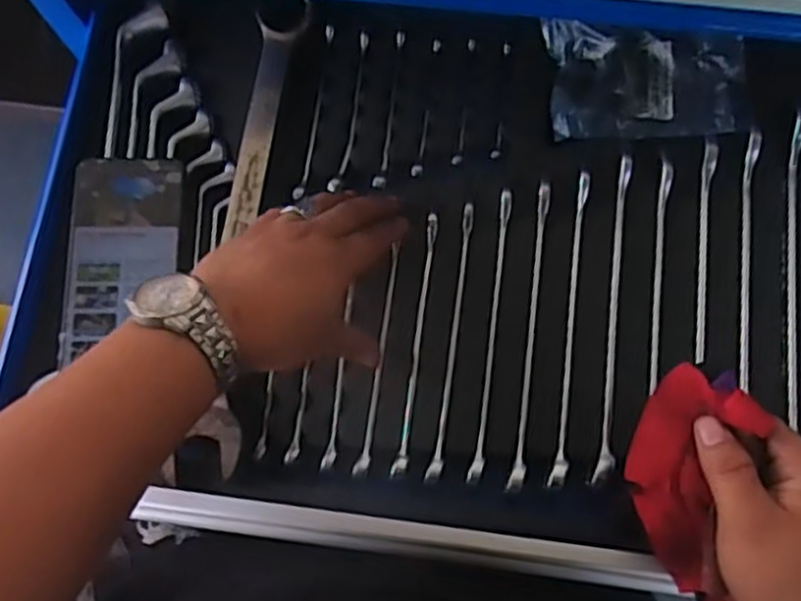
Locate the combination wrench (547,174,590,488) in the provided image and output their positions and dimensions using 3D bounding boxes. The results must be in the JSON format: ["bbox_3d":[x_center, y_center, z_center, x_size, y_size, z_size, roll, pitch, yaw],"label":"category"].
[{"bbox_3d":[0.116,0.016,0.498,0.011,0.011,0.214,8,76,4],"label":"combination wrench"}]

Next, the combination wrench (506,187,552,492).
[{"bbox_3d":[0.088,0.021,0.497,0.010,0.018,0.206,8,76,4],"label":"combination wrench"}]

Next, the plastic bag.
[{"bbox_3d":[0.177,-0.160,0.533,0.135,0.010,0.090,0,78,10],"label":"plastic bag"}]

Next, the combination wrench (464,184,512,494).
[{"bbox_3d":[0.062,0.021,0.498,0.009,0.015,0.199,8,76,4],"label":"combination wrench"}]

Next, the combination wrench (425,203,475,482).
[{"bbox_3d":[0.036,0.025,0.498,0.010,0.011,0.187,8,76,4],"label":"combination wrench"}]

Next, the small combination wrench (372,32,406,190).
[{"bbox_3d":[-0.006,-0.142,0.548,0.009,0.007,0.125,8,76,4],"label":"small combination wrench"}]

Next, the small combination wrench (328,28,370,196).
[{"bbox_3d":[-0.036,-0.140,0.548,0.010,0.008,0.127,10,76,4],"label":"small combination wrench"}]

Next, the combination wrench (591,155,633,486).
[{"bbox_3d":[0.144,0.009,0.498,0.012,0.017,0.222,8,76,4],"label":"combination wrench"}]

